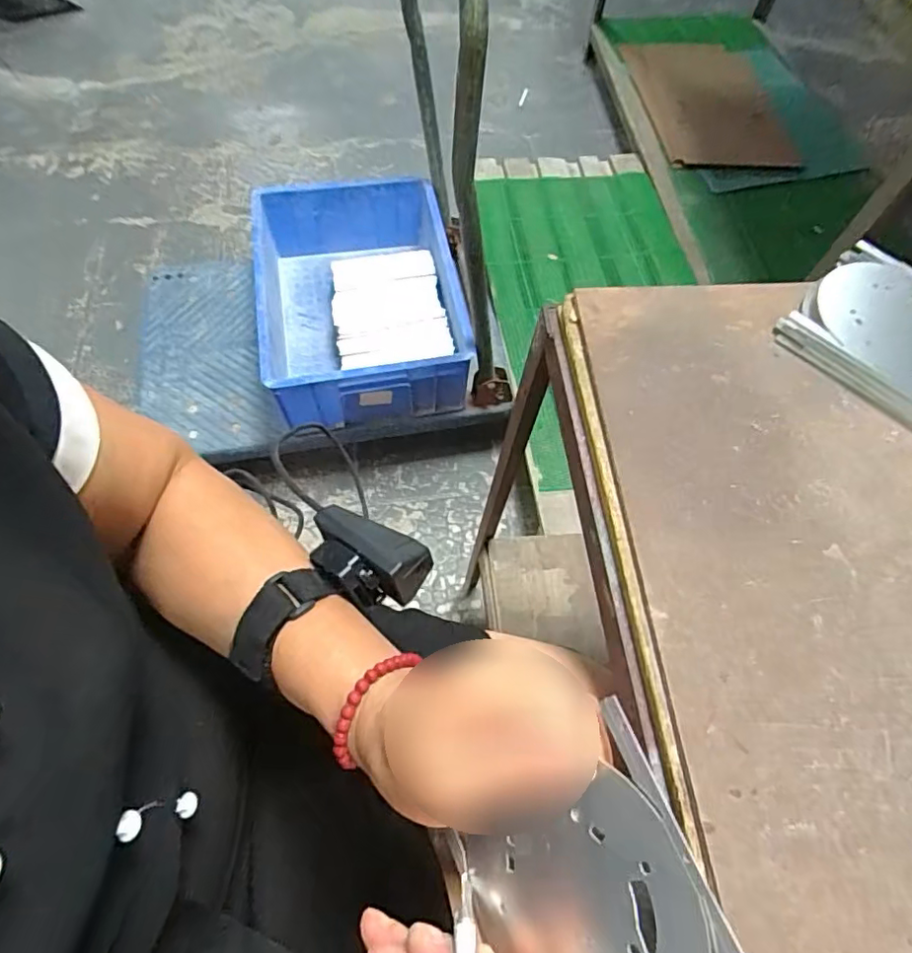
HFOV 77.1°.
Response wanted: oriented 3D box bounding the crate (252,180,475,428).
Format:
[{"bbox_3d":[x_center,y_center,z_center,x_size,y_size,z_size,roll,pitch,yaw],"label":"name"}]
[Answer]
[{"bbox_3d":[-0.185,-0.357,1.126,0.368,0.183,0.513,-9,64,-7],"label":"crate"}]

